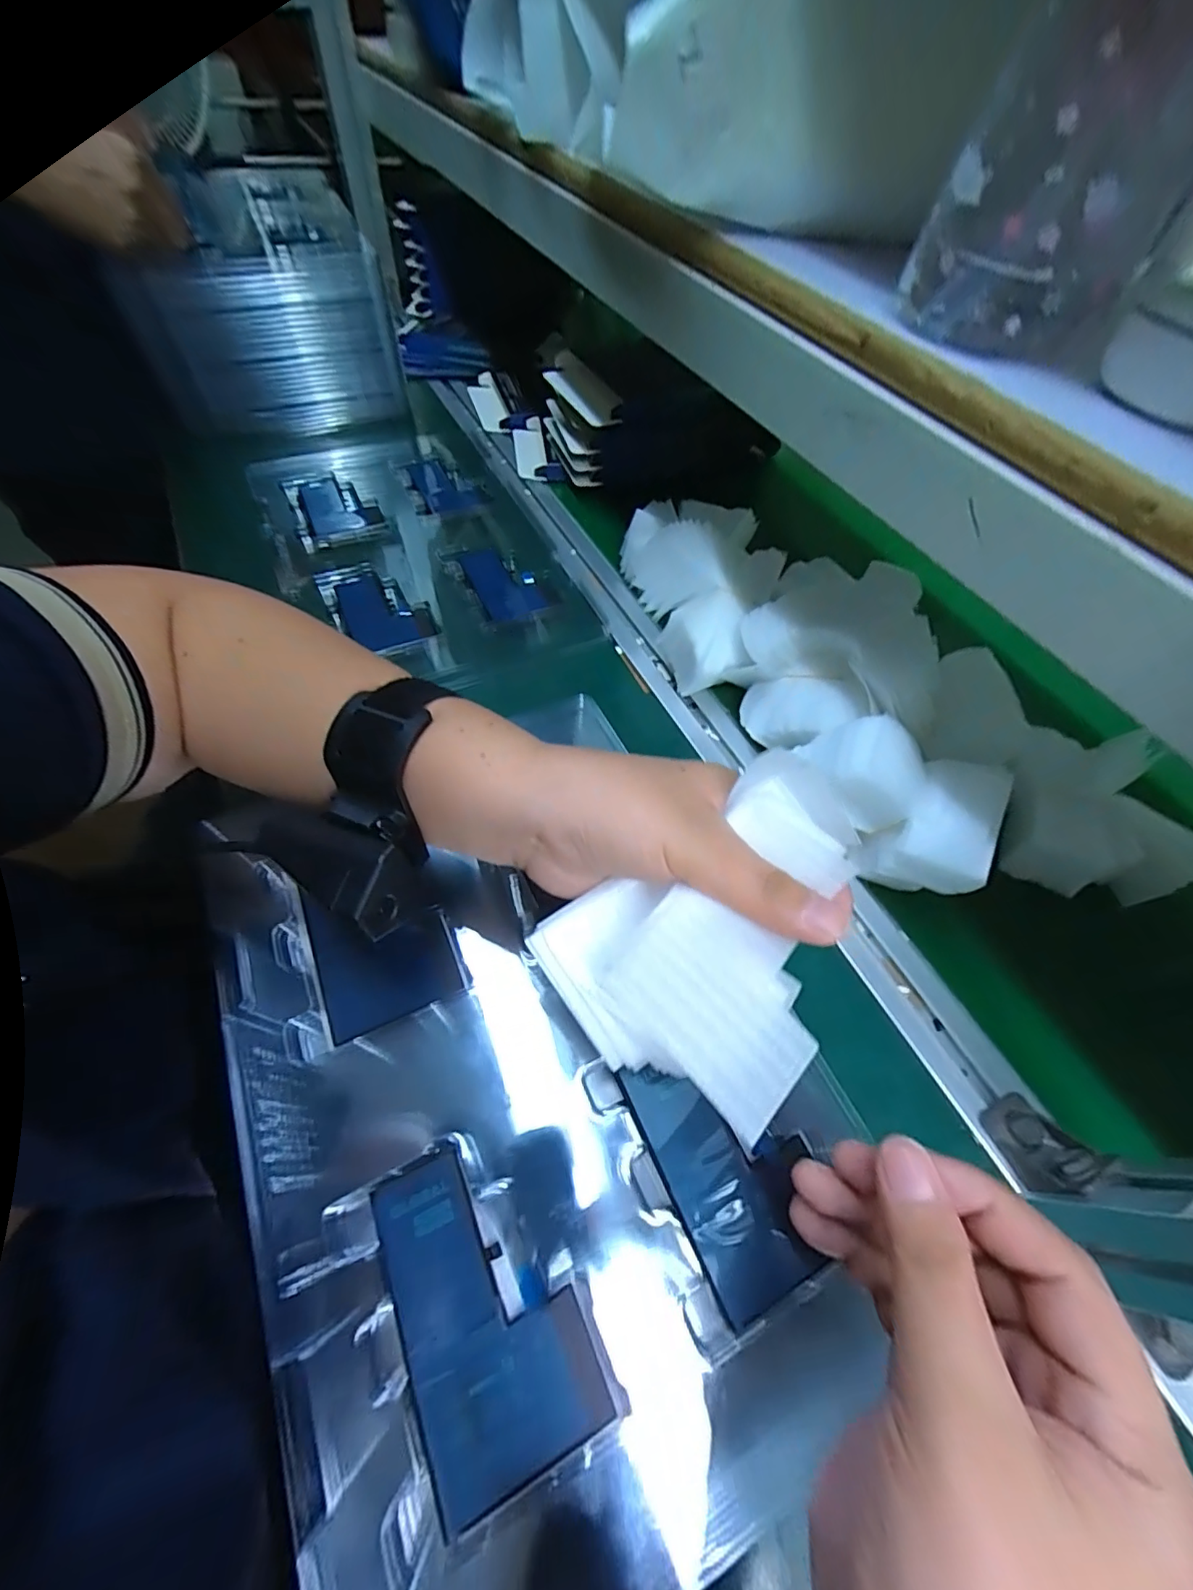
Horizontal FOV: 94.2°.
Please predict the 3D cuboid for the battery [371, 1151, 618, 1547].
[{"bbox_3d":[-0.040,0.182,0.200,0.058,0.007,0.096,-21,61,-17],"label":"battery"}]

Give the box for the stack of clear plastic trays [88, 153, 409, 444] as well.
[{"bbox_3d":[-0.335,-0.502,0.575,0.209,0.146,0.212,-16,60,-15],"label":"stack of clear plastic trays"}]

